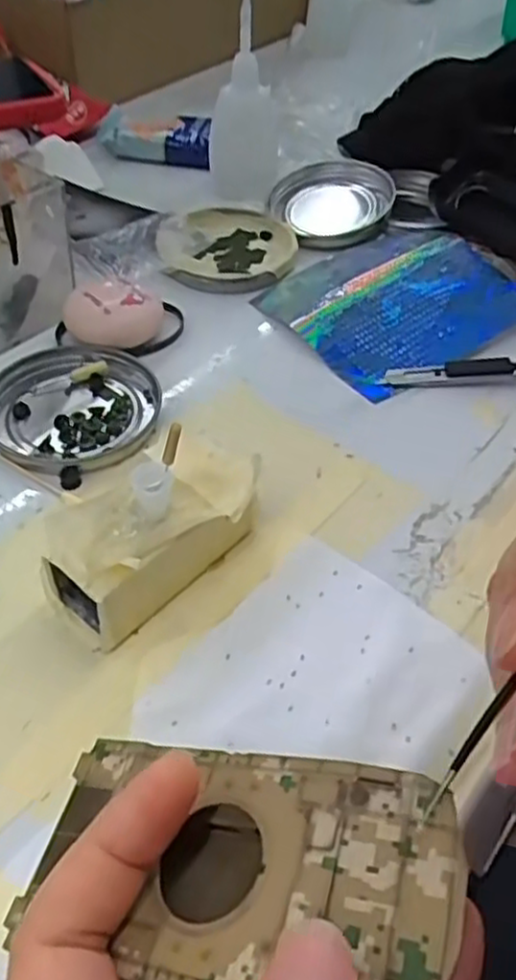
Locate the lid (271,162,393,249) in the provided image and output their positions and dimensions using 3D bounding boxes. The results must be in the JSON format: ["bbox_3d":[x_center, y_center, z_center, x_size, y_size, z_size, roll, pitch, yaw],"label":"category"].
[{"bbox_3d":[0.045,-0.182,0.470,0.073,0.014,0.078,2,48,-2],"label":"lid"}]

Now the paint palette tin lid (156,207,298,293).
[{"bbox_3d":[-0.018,-0.145,0.444,0.078,0.014,0.083,0,48,-3],"label":"paint palette tin lid"}]

